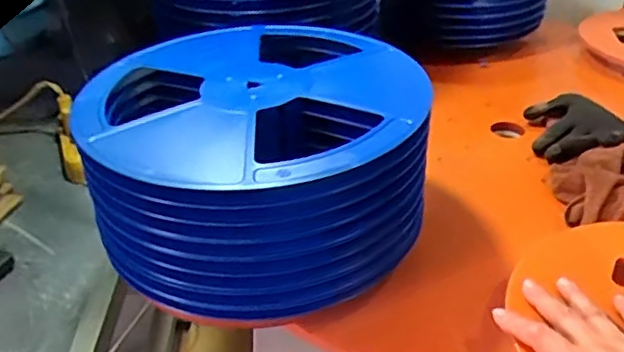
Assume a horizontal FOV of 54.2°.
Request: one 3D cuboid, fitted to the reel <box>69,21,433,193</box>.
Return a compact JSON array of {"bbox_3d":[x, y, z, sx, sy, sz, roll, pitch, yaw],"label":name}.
[{"bbox_3d":[-0.051,-0.077,0.552,0.301,0.018,0.299,-1,35,1],"label":"reel"}]

